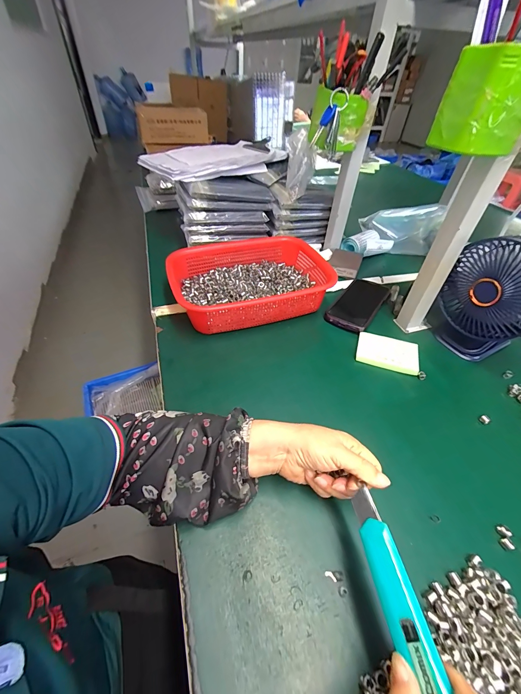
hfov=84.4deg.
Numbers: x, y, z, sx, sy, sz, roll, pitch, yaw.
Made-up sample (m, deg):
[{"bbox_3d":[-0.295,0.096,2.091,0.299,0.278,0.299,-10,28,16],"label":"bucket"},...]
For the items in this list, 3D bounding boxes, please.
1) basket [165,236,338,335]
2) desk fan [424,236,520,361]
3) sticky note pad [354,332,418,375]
[{"bbox_3d":[-0.011,-0.125,0.548,0.283,0.079,0.206,-14,47,-17],"label":"basket"},{"bbox_3d":[0.352,-0.068,0.444,0.135,0.182,0.100,31,50,25],"label":"desk fan"},{"bbox_3d":[0.207,0.009,0.470,0.095,0.012,0.067,14,45,10],"label":"sticky note pad"}]

